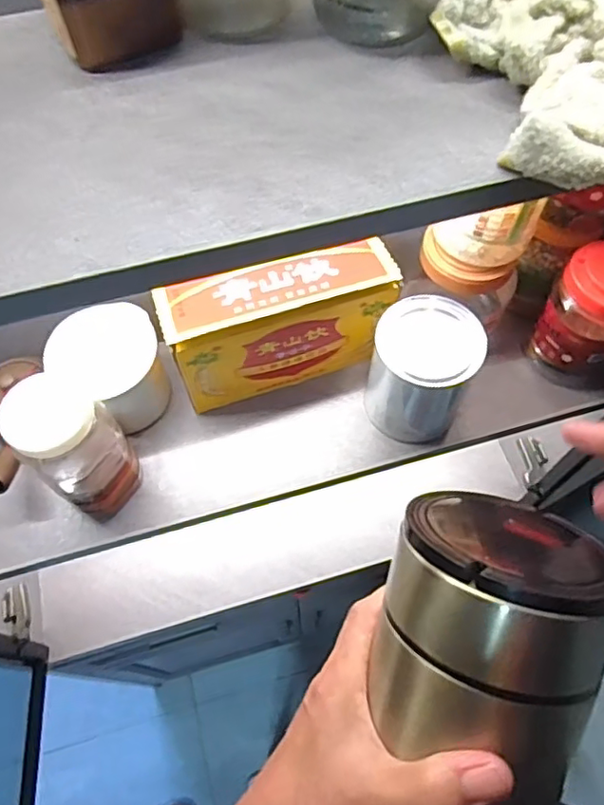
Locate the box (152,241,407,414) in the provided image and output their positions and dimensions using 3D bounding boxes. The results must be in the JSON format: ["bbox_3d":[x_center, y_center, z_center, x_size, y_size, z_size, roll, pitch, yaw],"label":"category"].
[{"bbox_3d":[-0.021,-0.077,0.630,0.226,0.142,0.077,-16,64,-7],"label":"box"}]

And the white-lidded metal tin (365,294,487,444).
[{"bbox_3d":[0.118,-0.028,0.602,0.097,0.128,0.098,0,63,0],"label":"white-lidded metal tin"}]

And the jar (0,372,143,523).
[{"bbox_3d":[-0.210,0.045,0.557,0.081,0.164,0.080,0,63,0],"label":"jar"}]

